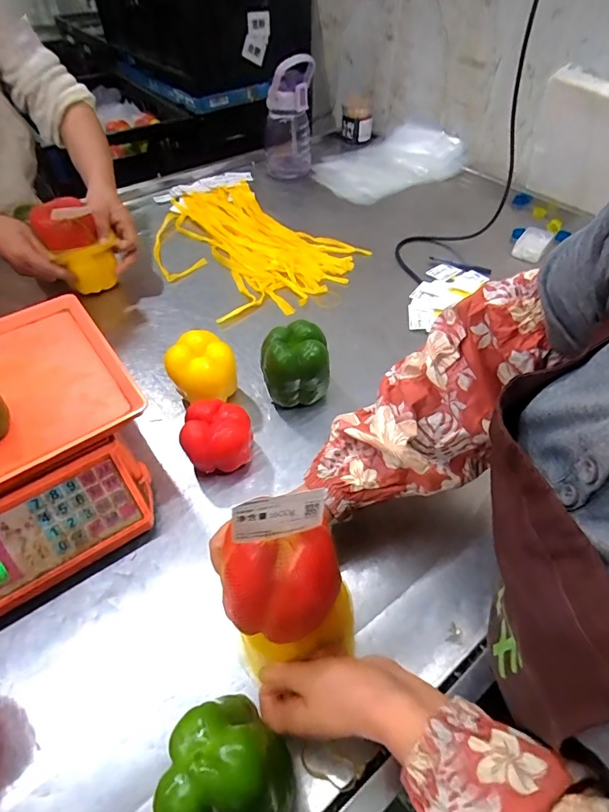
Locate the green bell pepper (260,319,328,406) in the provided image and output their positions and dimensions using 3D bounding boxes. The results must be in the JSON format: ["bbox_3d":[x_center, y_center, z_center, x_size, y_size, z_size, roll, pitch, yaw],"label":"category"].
[{"bbox_3d":[-0.012,-0.050,0.569,0.085,0.101,0.069,-4,50,-4],"label":"green bell pepper"}]

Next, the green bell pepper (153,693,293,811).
[{"bbox_3d":[-0.049,0.238,0.285,0.076,0.081,0.076,0,50,0],"label":"green bell pepper"}]

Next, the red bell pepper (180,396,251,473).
[{"bbox_3d":[-0.102,0.041,0.511,0.079,0.069,0.070,-10,51,-9],"label":"red bell pepper"}]

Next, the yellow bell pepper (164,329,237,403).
[{"bbox_3d":[-0.133,-0.043,0.571,0.085,0.085,0.076,-16,52,-14],"label":"yellow bell pepper"}]

